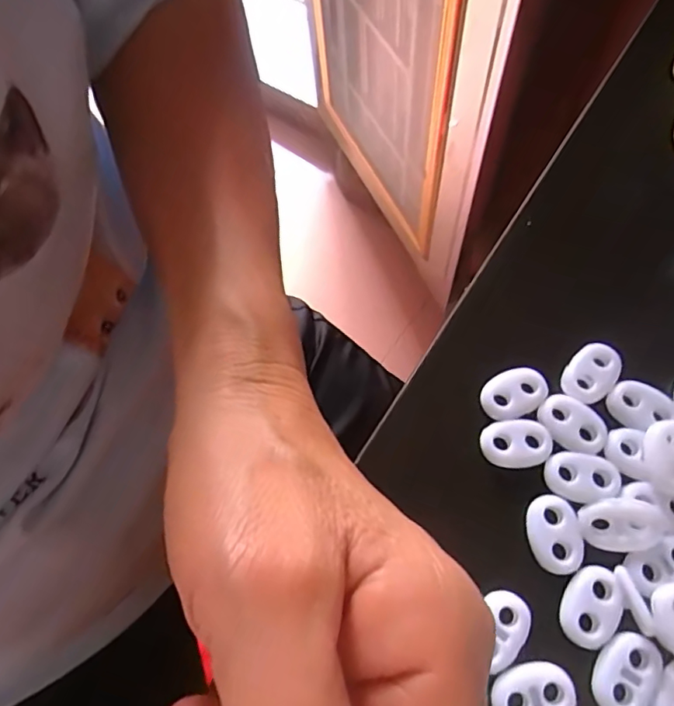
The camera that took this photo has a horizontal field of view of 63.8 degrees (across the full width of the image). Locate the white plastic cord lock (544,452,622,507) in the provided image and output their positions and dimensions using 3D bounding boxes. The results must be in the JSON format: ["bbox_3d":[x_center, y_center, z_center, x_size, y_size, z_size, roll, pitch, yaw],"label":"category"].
[{"bbox_3d":[0.078,0.040,0.171,0.023,0.005,0.015,7,69,5],"label":"white plastic cord lock"}]

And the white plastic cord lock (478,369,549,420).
[{"bbox_3d":[0.060,0.014,0.183,0.022,0.004,0.014,-22,69,-6],"label":"white plastic cord lock"}]

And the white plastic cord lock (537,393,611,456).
[{"bbox_3d":[0.078,0.022,0.176,0.016,0.004,0.022,-41,70,-12],"label":"white plastic cord lock"}]

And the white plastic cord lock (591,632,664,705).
[{"bbox_3d":[0.081,0.089,0.149,0.016,0.004,0.022,29,72,13],"label":"white plastic cord lock"}]

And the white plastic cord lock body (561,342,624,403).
[{"bbox_3d":[0.086,0.006,0.182,0.015,0.004,0.022,38,75,18],"label":"white plastic cord lock body"}]

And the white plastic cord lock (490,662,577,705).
[{"bbox_3d":[0.055,0.095,0.149,0.023,0.004,0.015,-12,68,-3],"label":"white plastic cord lock"}]

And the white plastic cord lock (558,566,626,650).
[{"bbox_3d":[0.074,0.074,0.158,0.015,0.004,0.022,22,71,11],"label":"white plastic cord lock"}]

